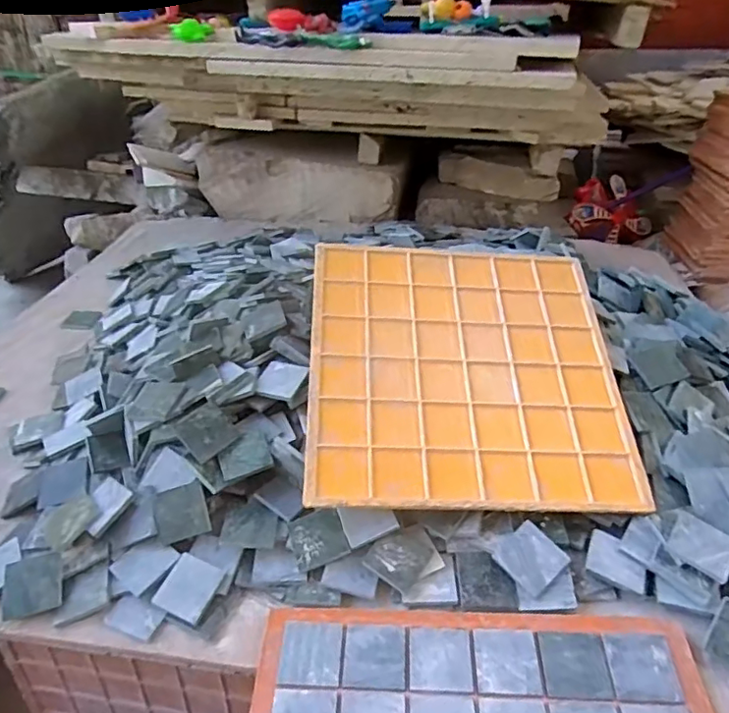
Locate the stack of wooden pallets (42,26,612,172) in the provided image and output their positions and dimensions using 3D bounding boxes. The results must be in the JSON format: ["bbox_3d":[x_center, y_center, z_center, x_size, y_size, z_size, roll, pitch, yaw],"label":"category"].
[{"bbox_3d":[-0.047,-0.495,1.059,0.968,0.219,0.321,8,37,13],"label":"stack of wooden pallets"}]

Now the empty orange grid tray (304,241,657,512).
[{"bbox_3d":[0.106,0.006,0.599,0.321,0.007,0.307,1,58,-3],"label":"empty orange grid tray"}]

